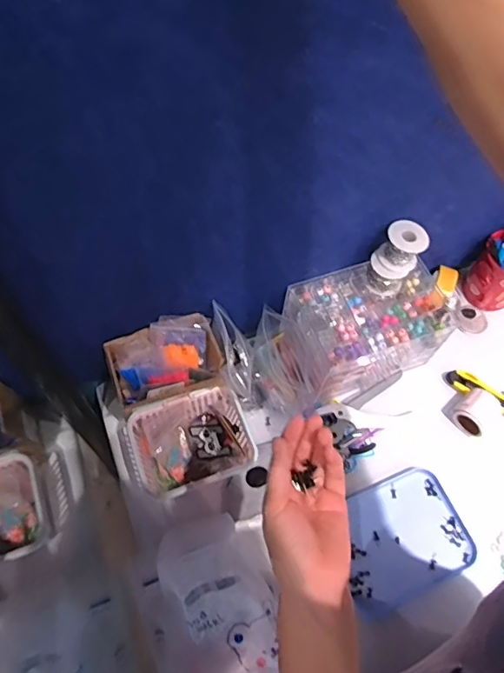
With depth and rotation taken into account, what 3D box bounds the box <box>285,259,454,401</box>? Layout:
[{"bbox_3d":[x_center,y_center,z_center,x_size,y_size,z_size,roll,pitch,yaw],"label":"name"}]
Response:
[{"bbox_3d":[0.177,-0.014,0.813,0.219,0.145,0.158,-21,66,-14],"label":"box"}]

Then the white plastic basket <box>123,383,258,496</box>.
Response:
[{"bbox_3d":[-0.090,0.157,0.736,0.169,0.087,0.128,-18,65,-12],"label":"white plastic basket"}]

